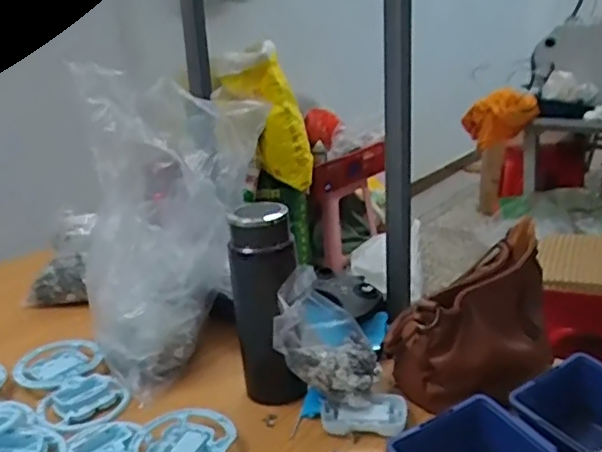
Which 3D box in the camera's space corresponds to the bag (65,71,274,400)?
[{"bbox_3d":[-0.167,-0.002,0.794,0.216,0.348,0.151,-18,24,-35],"label":"bag"}]

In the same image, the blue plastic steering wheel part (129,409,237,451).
[{"bbox_3d":[-0.121,0.221,0.635,0.093,0.020,0.099,-3,19,1],"label":"blue plastic steering wheel part"}]

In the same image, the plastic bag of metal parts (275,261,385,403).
[{"bbox_3d":[0.030,0.125,0.682,0.102,0.148,0.096,-1,19,7],"label":"plastic bag of metal parts"}]

